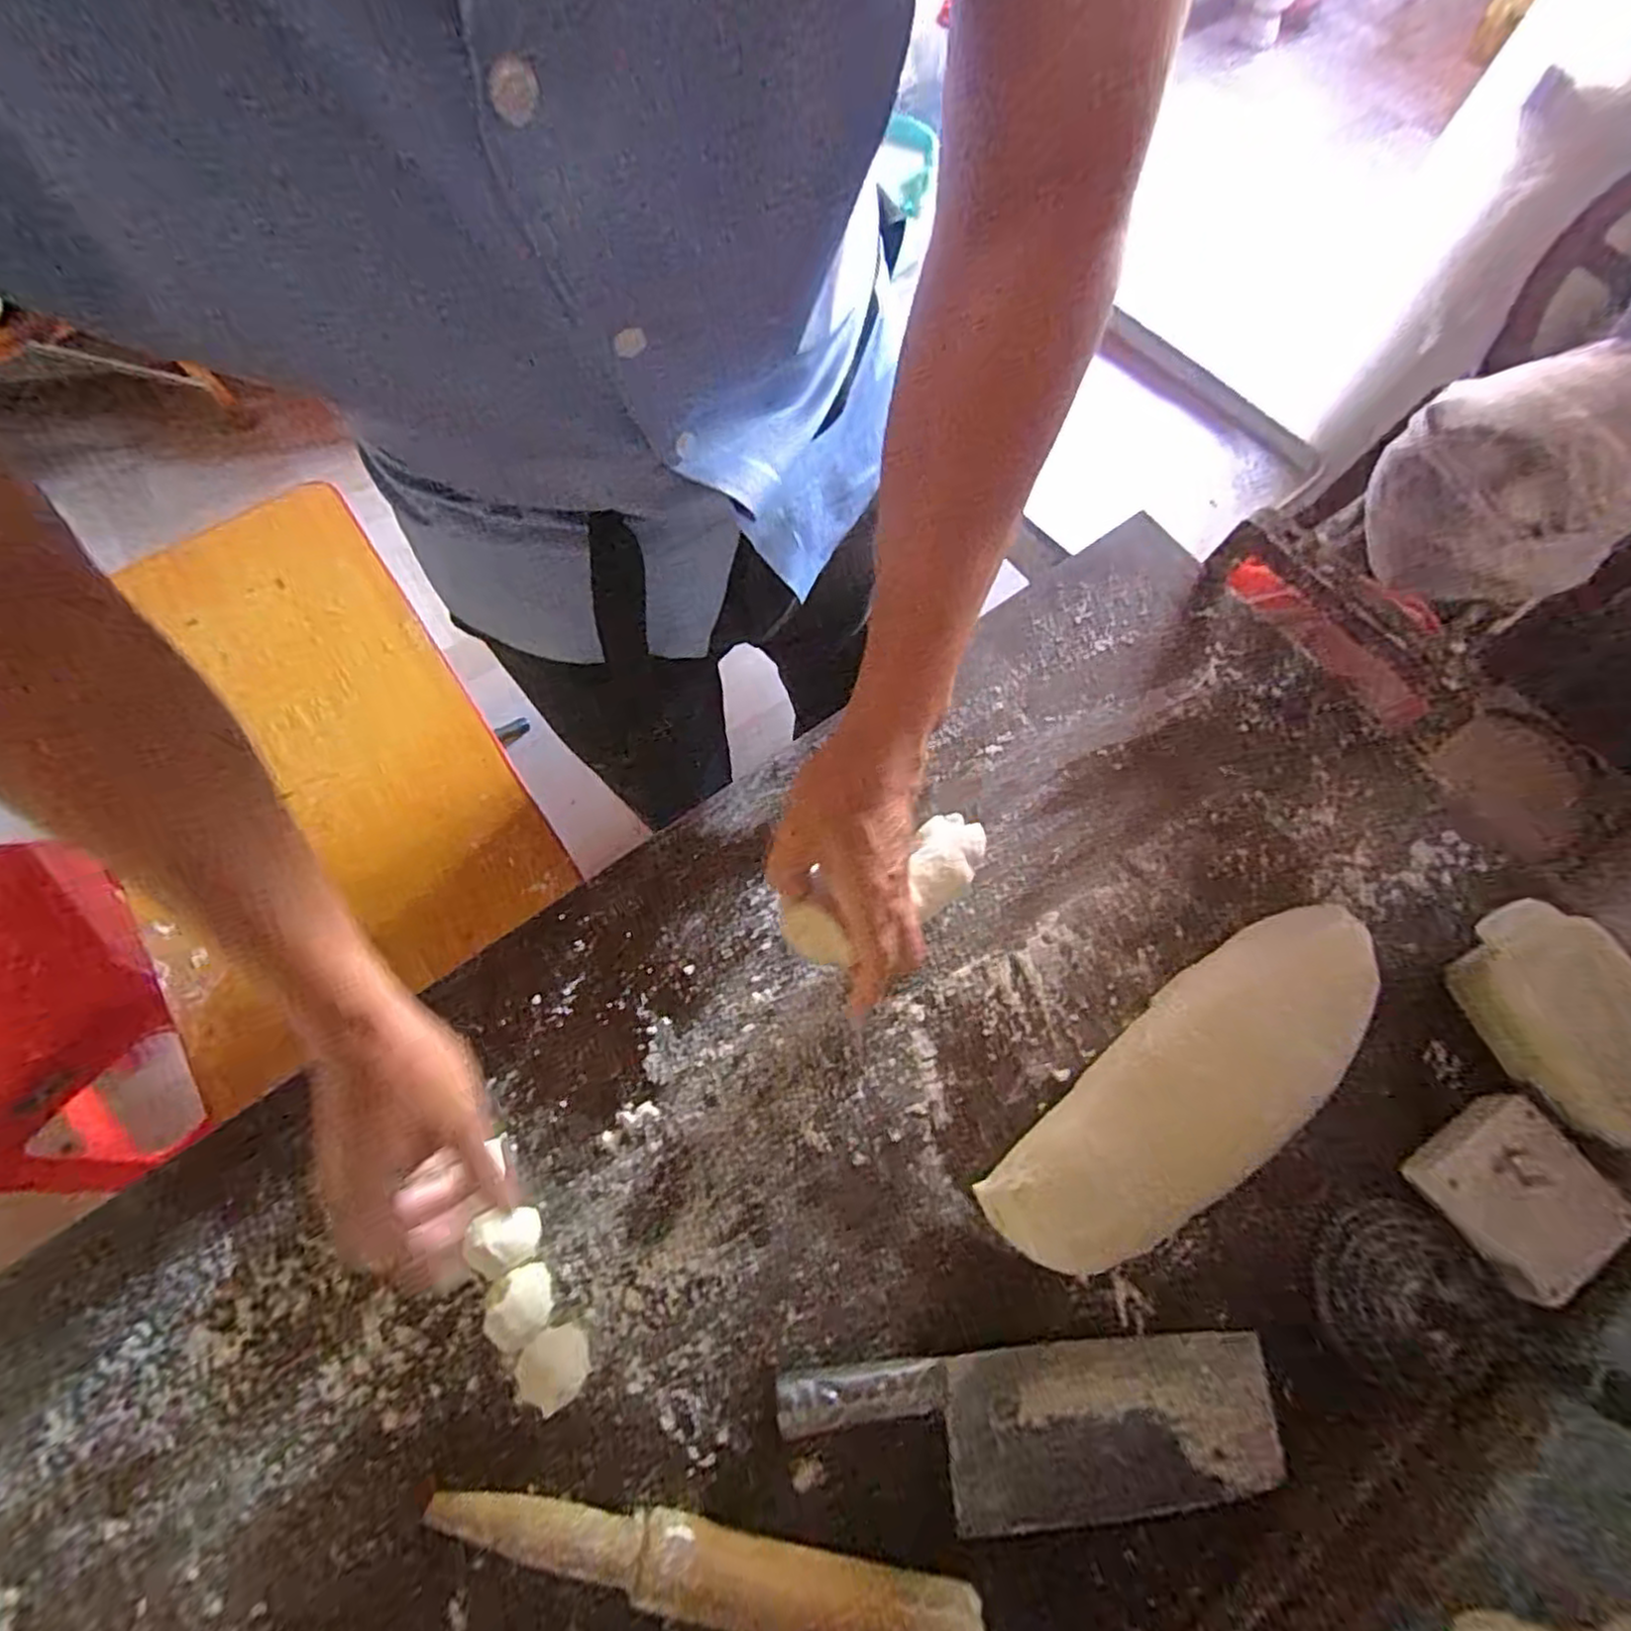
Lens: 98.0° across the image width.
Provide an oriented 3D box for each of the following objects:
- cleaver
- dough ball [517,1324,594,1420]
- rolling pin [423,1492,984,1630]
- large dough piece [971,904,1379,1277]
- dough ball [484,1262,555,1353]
[{"bbox_3d":[0.128,0.363,0.412,0.288,0.022,0.086,-5,70,0],"label":"cleaver"},{"bbox_3d":[-0.160,0.335,0.431,0.037,0.027,0.039,-1,70,2],"label":"dough ball"},{"bbox_3d":[-0.060,0.415,0.392,0.297,0.035,0.038,10,70,5],"label":"rolling pin"},{"bbox_3d":[0.244,0.170,0.453,0.303,0.077,0.091,-37,73,-11],"label":"large dough piece"},{"bbox_3d":[-0.185,0.306,0.443,0.035,0.023,0.040,-25,71,-7],"label":"dough ball"}]

